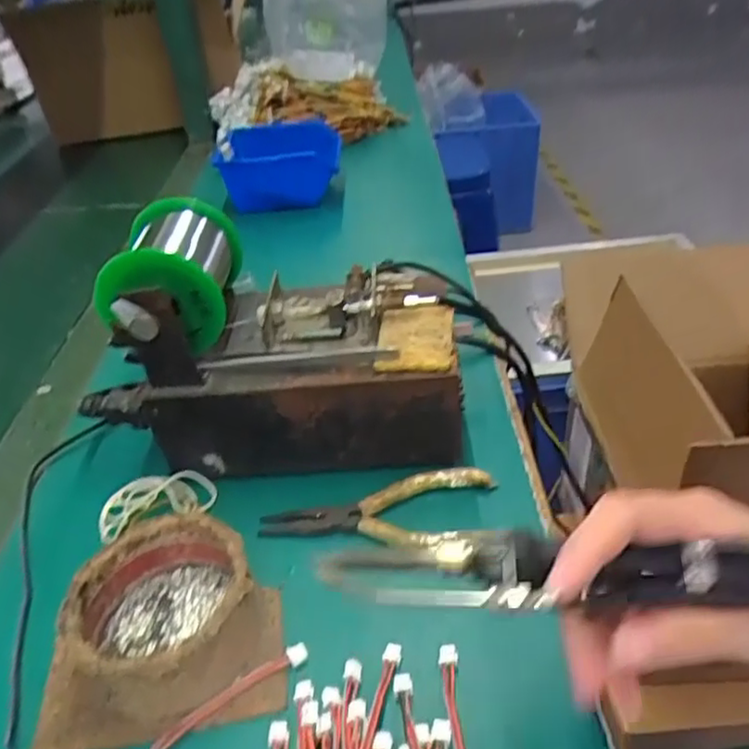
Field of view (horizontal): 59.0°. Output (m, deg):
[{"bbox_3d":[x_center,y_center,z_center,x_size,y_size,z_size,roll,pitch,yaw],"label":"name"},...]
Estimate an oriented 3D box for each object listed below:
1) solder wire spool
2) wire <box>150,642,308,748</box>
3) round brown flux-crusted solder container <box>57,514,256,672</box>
[{"bbox_3d":[-0.117,-0.058,0.396,0.069,0.070,0.083,-2,37,4],"label":"solder wire spool"},{"bbox_3d":[-0.063,0.143,0.291,0.077,0.004,0.009,-28,41,-25],"label":"wire"},{"bbox_3d":[-0.098,0.109,0.311,0.080,0.040,0.080,-3,37,3],"label":"round brown flux-crusted solder container"}]

